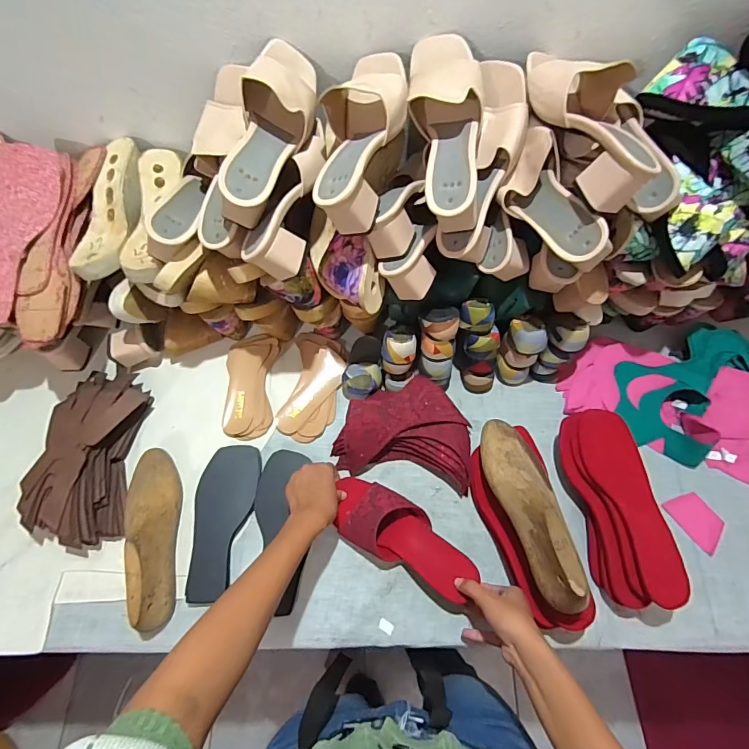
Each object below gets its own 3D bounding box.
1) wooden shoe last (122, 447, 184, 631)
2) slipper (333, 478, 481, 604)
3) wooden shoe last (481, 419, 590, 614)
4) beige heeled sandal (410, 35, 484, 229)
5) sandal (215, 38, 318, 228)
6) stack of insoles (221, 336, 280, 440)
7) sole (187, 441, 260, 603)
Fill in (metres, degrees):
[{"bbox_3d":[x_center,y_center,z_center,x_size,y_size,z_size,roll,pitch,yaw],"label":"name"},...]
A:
[{"bbox_3d":[-0.309,0.217,0.593,0.071,0.073,0.240,-18,67,-6],"label":"wooden shoe last"},{"bbox_3d":[0.031,0.213,0.578,0.214,0.055,0.086,30,70,19],"label":"slipper"},{"bbox_3d":[0.197,0.158,0.537,0.073,0.074,0.240,-11,46,-2],"label":"wooden shoe last"},{"bbox_3d":[0.087,-0.299,0.516,0.082,0.085,0.236,-4,83,1],"label":"beige heeled sandal"},{"bbox_3d":[-0.124,-0.289,0.518,0.079,0.098,0.232,11,67,7],"label":"sandal"},{"bbox_3d":[-0.202,0.015,0.710,0.083,0.017,0.174,-5,66,0],"label":"stack of insoles"},{"bbox_3d":[-0.223,0.210,0.628,0.082,0.017,0.211,5,66,5],"label":"sole"}]

